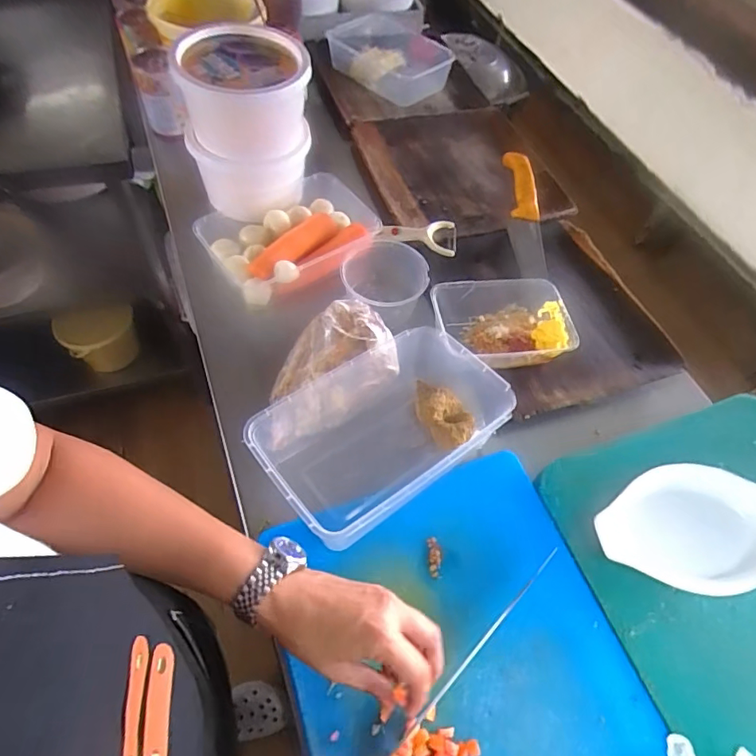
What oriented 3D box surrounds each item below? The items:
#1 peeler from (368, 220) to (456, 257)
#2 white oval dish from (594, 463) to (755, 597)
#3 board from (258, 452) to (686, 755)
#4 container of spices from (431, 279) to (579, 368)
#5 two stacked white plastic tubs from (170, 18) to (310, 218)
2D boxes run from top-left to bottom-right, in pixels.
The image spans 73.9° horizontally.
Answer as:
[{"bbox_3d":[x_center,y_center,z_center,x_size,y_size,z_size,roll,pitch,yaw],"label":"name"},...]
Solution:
[{"bbox_3d":[0.054,-0.215,0.759,0.123,0.027,0.051,7,58,-2],"label":"peeler"},{"bbox_3d":[0.335,0.158,0.532,0.223,0.033,0.127,-3,58,-6],"label":"white oval dish"},{"bbox_3d":[0.097,0.300,0.434,0.300,0.026,0.431,-16,61,-16],"label":"board"},{"bbox_3d":[0.159,-0.069,0.651,0.173,0.047,0.116,-6,58,-8],"label":"container of spices"},{"bbox_3d":[-0.180,-0.347,0.708,0.162,0.182,0.194,-4,59,-8],"label":"two stacked white plastic tubs"}]

